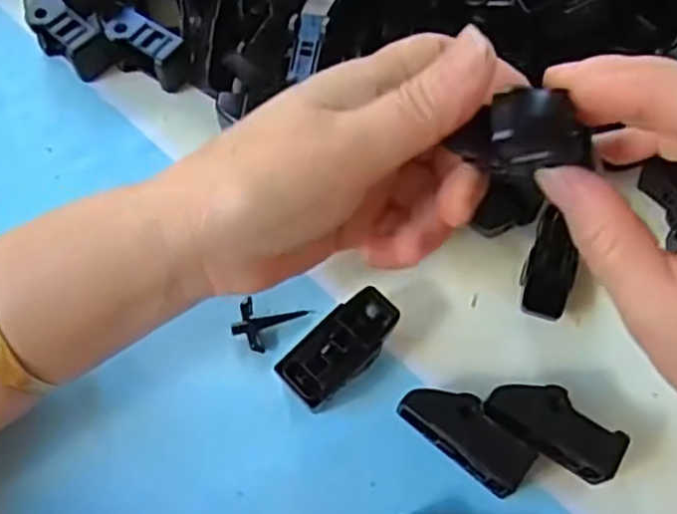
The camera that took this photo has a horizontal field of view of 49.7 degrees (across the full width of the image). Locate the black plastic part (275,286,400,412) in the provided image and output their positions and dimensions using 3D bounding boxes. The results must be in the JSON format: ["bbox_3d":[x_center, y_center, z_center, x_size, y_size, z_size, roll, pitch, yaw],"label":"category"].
[{"bbox_3d":[0.001,0.036,0.279,0.049,0.018,0.024,-40,72,-17],"label":"black plastic part"}]

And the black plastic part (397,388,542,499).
[{"bbox_3d":[0.046,0.065,0.264,0.047,0.021,0.020,38,71,15],"label":"black plastic part"}]

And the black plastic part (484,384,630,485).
[{"bbox_3d":[0.077,0.062,0.265,0.048,0.020,0.022,27,68,12],"label":"black plastic part"}]

